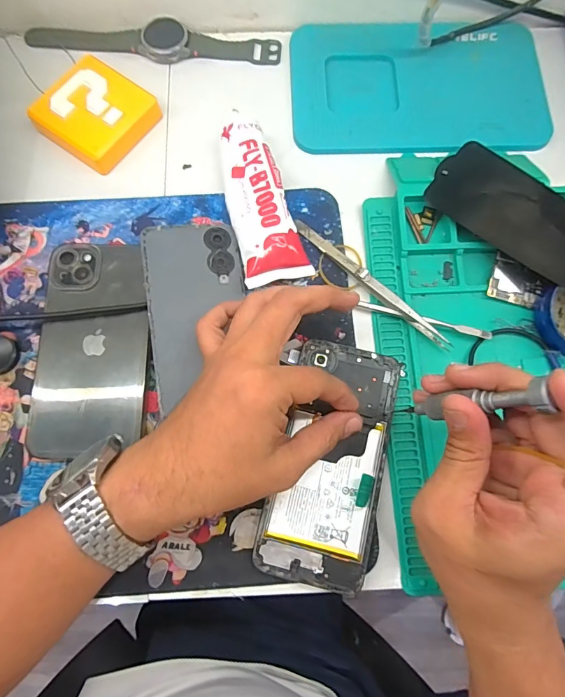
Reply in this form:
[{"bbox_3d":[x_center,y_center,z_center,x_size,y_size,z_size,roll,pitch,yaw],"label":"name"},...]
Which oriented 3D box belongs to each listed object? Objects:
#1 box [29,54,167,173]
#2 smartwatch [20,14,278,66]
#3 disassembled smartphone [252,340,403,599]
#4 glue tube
[{"bbox_3d":[-0.160,-0.200,0.356,0.078,0.024,0.081,35,78,8],"label":"box"},{"bbox_3d":[-0.121,-0.283,0.385,0.232,0.013,0.037,7,76,1],"label":"smartwatch"},{"bbox_3d":[0.035,0.076,0.289,0.075,0.013,0.162,16,75,5],"label":"disassembled smartphone"},{"bbox_3d":[-0.020,-0.114,0.333,0.049,0.036,0.132,-18,76,-5],"label":"glue tube"}]

